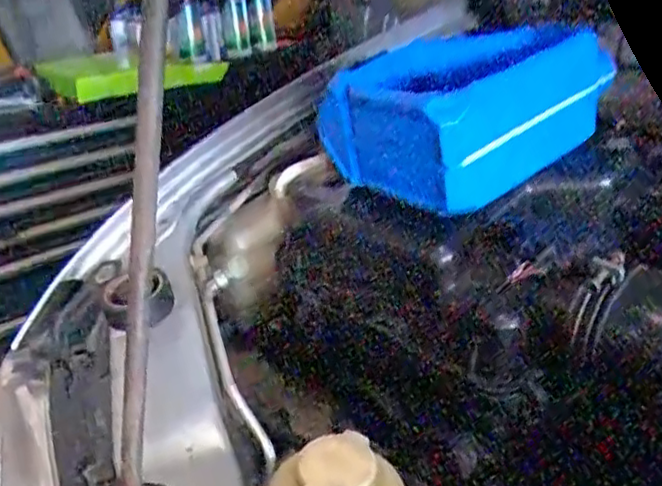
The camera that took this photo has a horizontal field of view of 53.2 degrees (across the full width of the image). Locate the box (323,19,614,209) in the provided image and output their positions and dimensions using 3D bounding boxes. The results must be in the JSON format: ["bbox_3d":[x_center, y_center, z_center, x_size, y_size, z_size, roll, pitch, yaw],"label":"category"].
[{"bbox_3d":[0.116,-0.110,0.559,0.204,0.092,0.133,-22,34,-34],"label":"box"}]

